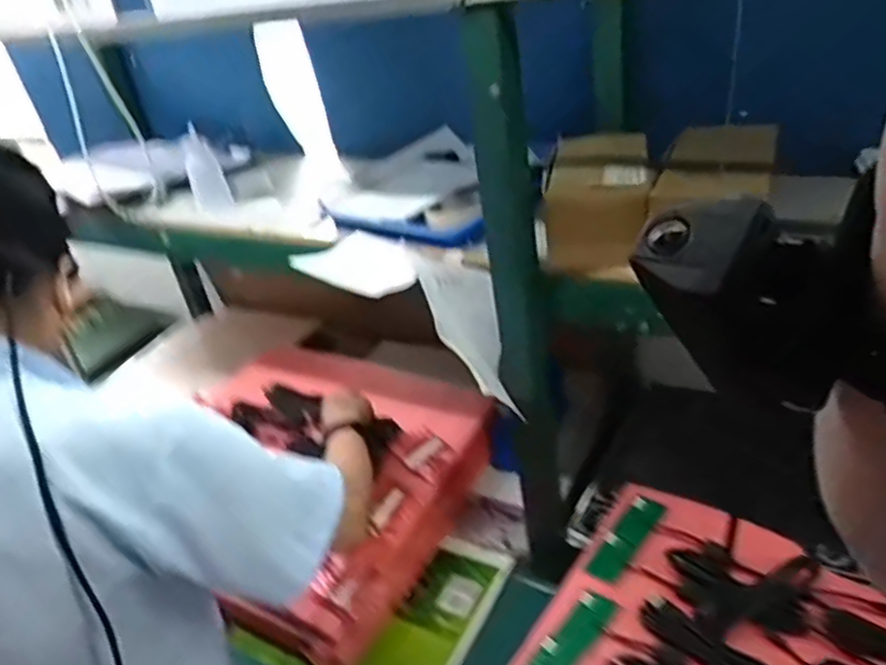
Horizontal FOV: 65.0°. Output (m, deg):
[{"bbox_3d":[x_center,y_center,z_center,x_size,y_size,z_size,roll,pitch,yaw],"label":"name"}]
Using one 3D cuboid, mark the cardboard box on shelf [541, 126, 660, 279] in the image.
[{"bbox_3d":[0.170,-0.138,0.757,0.107,0.104,0.169,4,30,17],"label":"cardboard box on shelf"}]

